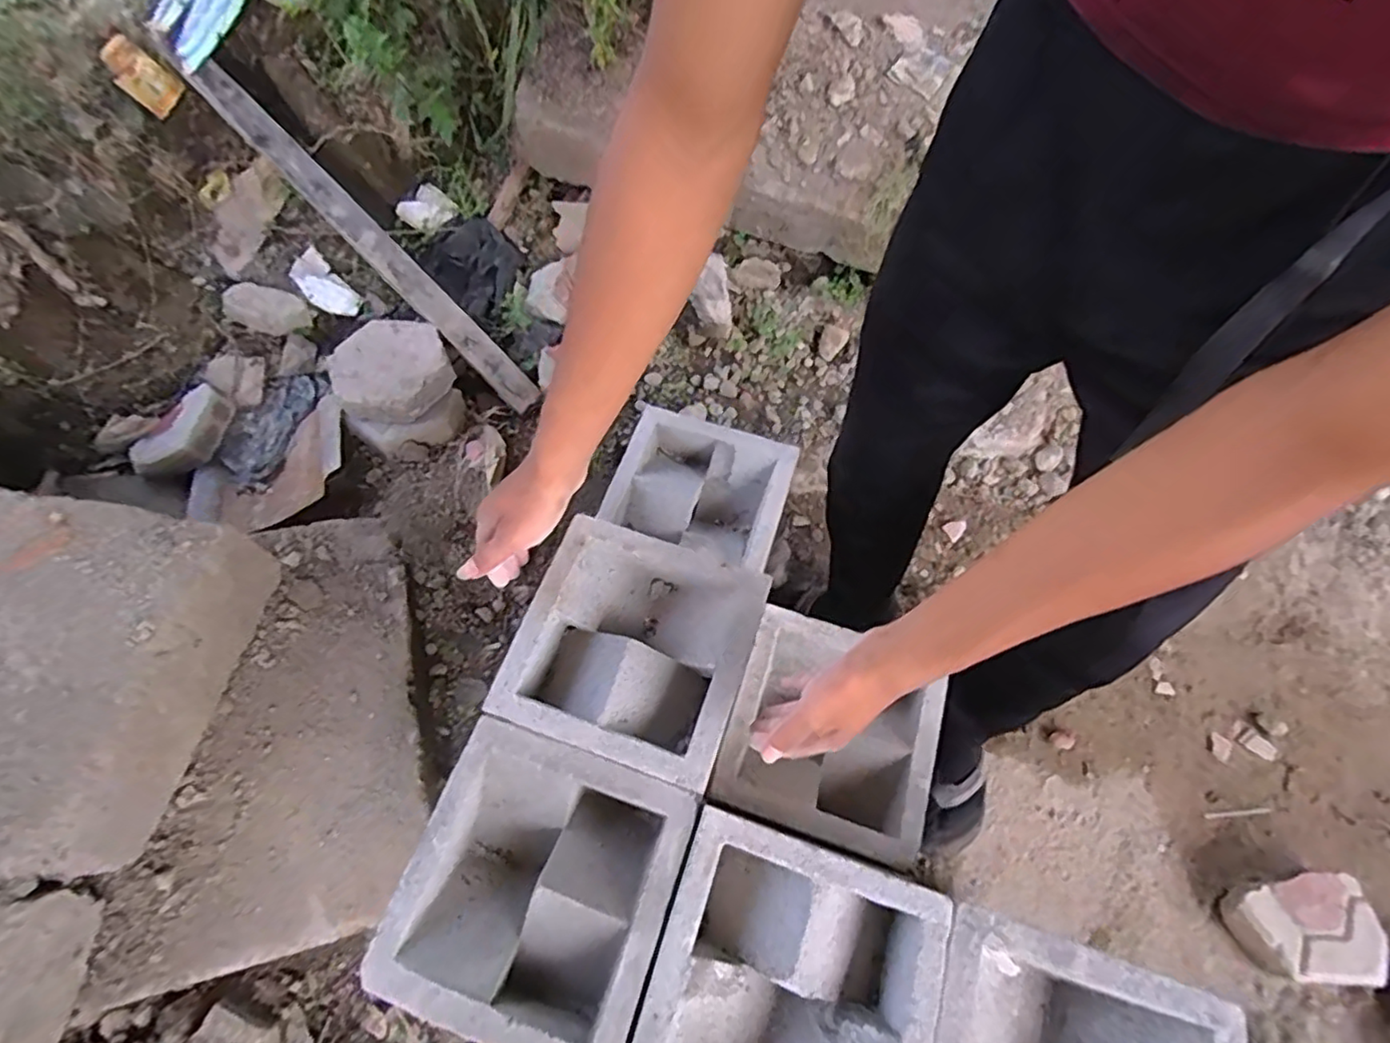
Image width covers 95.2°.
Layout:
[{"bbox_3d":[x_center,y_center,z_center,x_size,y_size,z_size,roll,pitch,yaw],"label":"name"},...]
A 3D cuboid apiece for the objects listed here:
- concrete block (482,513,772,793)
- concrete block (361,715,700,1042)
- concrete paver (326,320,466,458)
[{"bbox_3d":[-0.053,0.117,0.588,0.200,0.069,0.207,17,66,9],"label":"concrete block"},{"bbox_3d":[-0.122,0.292,0.506,0.196,0.067,0.208,17,66,9],"label":"concrete block"},{"bbox_3d":[-0.552,-0.251,1.185,0.204,0.116,0.256,-25,68,-13],"label":"concrete paver"}]

